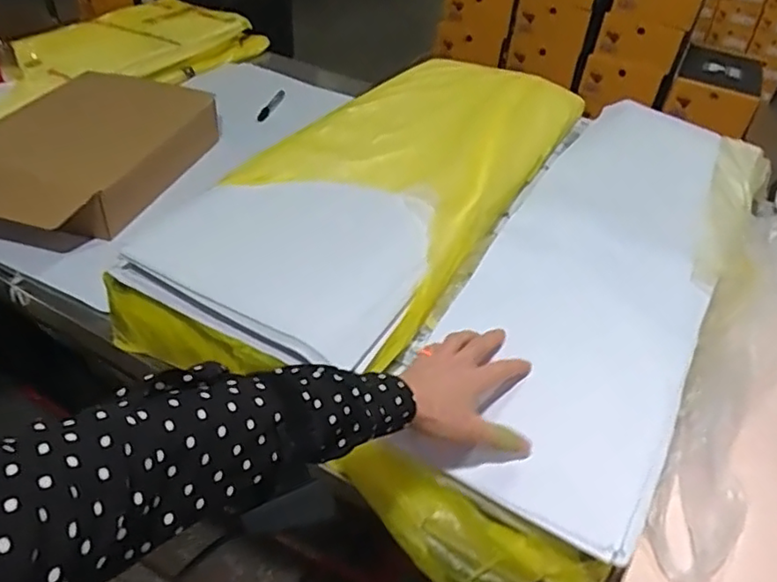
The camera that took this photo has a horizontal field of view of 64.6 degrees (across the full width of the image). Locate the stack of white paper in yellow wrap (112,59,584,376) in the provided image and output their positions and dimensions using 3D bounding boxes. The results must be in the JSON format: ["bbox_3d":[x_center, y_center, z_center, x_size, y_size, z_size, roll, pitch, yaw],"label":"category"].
[{"bbox_3d":[0.027,-0.169,0.933,0.347,0.106,0.820,23,43,20],"label":"stack of white paper in yellow wrap"}]

